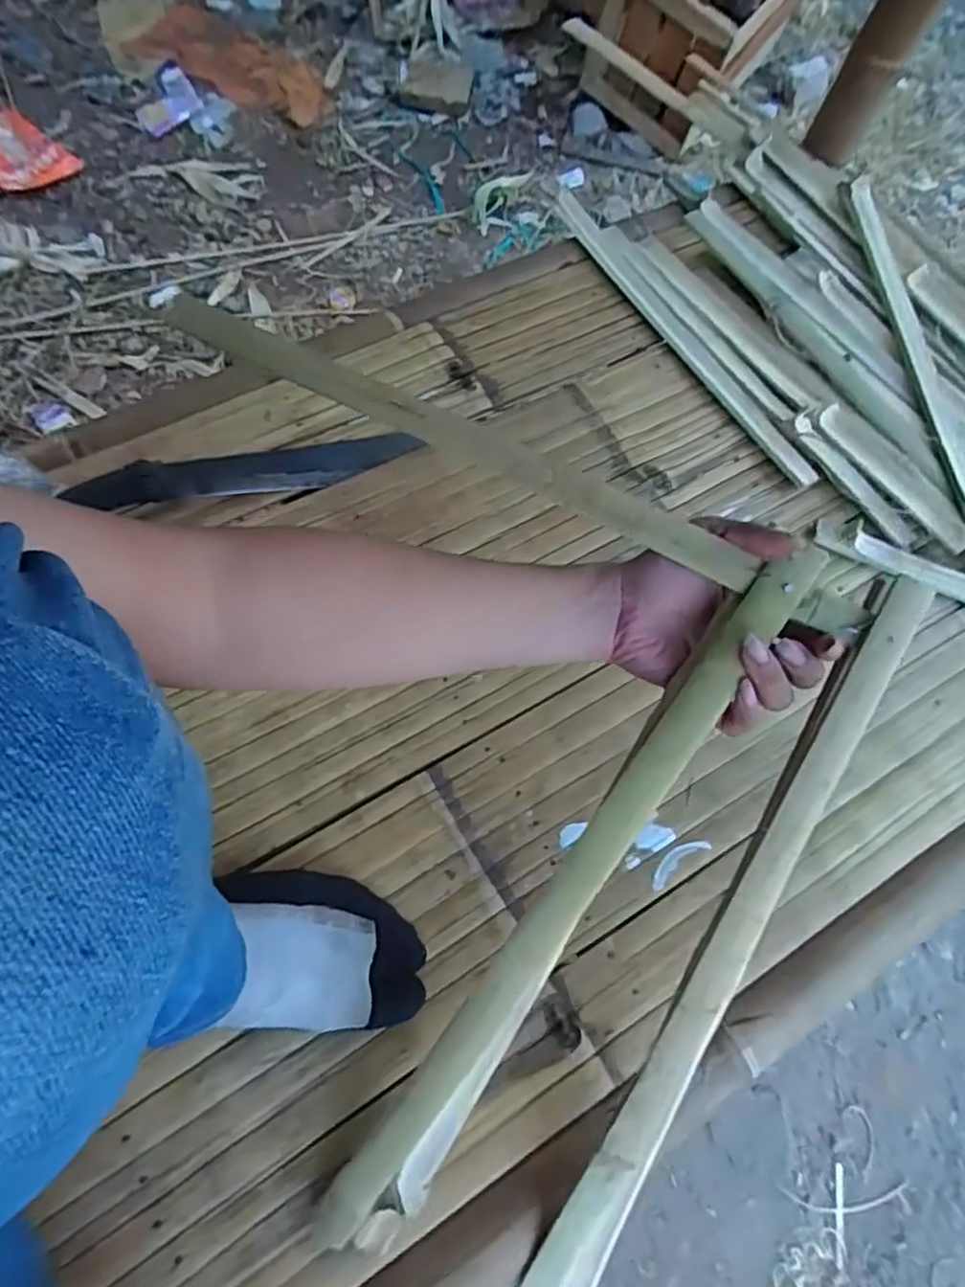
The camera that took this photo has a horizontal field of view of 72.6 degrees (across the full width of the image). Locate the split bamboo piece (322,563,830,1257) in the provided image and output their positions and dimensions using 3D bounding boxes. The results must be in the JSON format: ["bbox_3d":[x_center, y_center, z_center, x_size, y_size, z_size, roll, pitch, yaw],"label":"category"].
[{"bbox_3d":[0.048,0.152,0.385,0.044,0.019,0.480,34,93,12],"label":"split bamboo piece"}]

